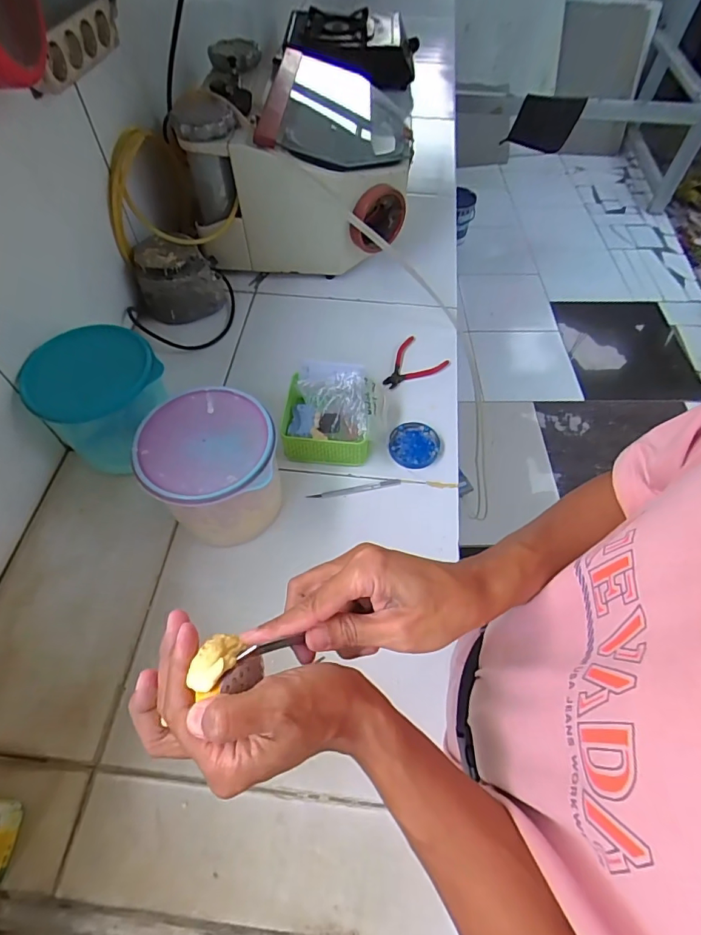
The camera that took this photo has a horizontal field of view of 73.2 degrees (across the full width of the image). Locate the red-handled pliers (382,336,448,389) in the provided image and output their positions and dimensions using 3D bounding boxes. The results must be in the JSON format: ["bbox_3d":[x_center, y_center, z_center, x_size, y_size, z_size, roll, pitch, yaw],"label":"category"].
[{"bbox_3d":[0.102,-0.177,0.829,0.094,0.015,0.116,40,65,22],"label":"red-handled pliers"}]

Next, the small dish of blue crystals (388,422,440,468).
[{"bbox_3d":[0.100,-0.035,0.737,0.077,0.013,0.078,0,58,0],"label":"small dish of blue crystals"}]

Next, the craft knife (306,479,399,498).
[{"bbox_3d":[0.006,0.032,0.701,0.138,0.004,0.012,-9,58,-6],"label":"craft knife"}]

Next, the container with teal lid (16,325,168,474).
[{"bbox_3d":[-0.333,-0.086,0.666,0.172,0.149,0.159,-31,63,-18],"label":"container with teal lid"}]

